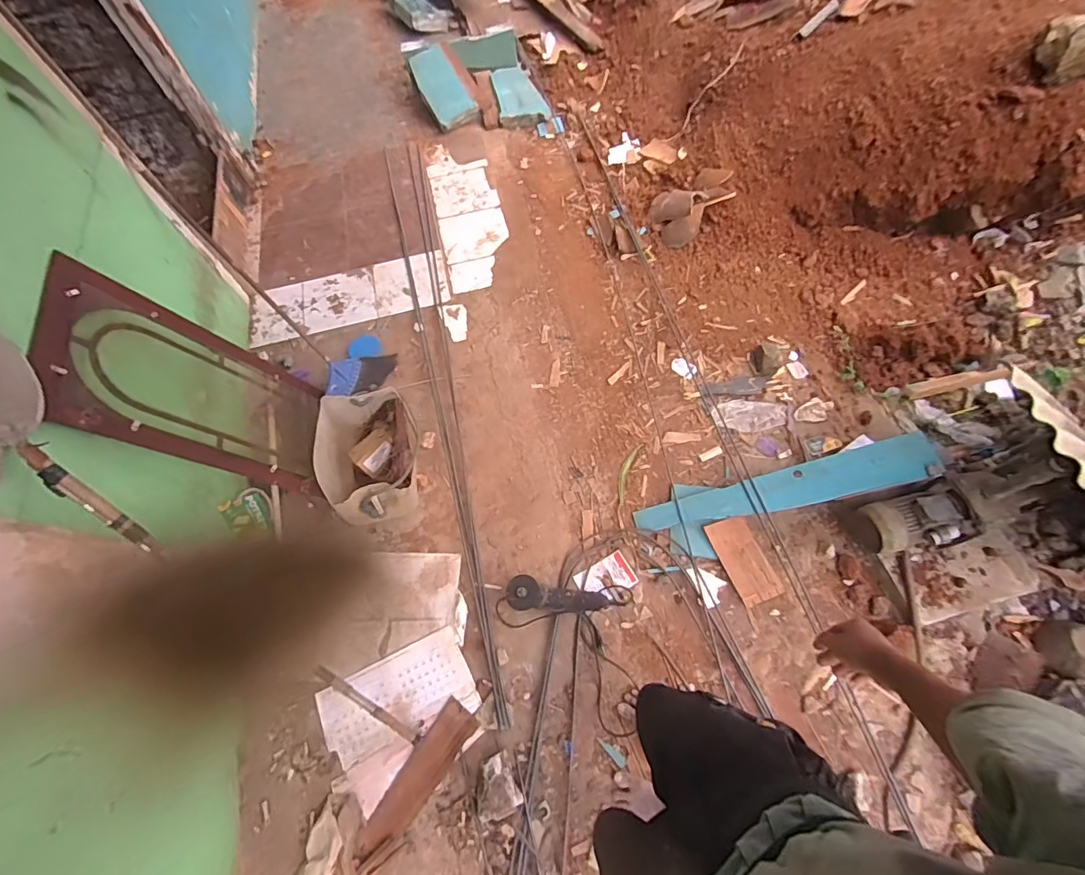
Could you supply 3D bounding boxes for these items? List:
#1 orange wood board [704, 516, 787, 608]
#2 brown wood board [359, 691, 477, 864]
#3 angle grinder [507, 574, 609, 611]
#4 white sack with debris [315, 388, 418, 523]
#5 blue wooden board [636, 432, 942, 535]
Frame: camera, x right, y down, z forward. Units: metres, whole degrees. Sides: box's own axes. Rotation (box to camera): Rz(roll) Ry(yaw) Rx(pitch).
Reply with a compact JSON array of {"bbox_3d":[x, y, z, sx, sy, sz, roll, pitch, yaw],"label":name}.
[{"bbox_3d":[0.606,0.364,1.489,0.128,0.029,0.250,-20,63,-9],"label":"orange wood board"},{"bbox_3d":[-0.316,0.862,1.255,0.102,0.021,0.379,33,68,17],"label":"brown wood board"},{"bbox_3d":[0.039,0.461,1.434,0.284,0.082,0.087,4,63,7],"label":"angle grinder"},{"bbox_3d":[-0.539,0.051,1.588,0.288,0.215,0.412,-18,63,-4],"label":"white sack with debris"},{"bbox_3d":[0.713,0.157,1.497,0.843,0.041,0.128,-15,62,9],"label":"blue wooden board"}]

